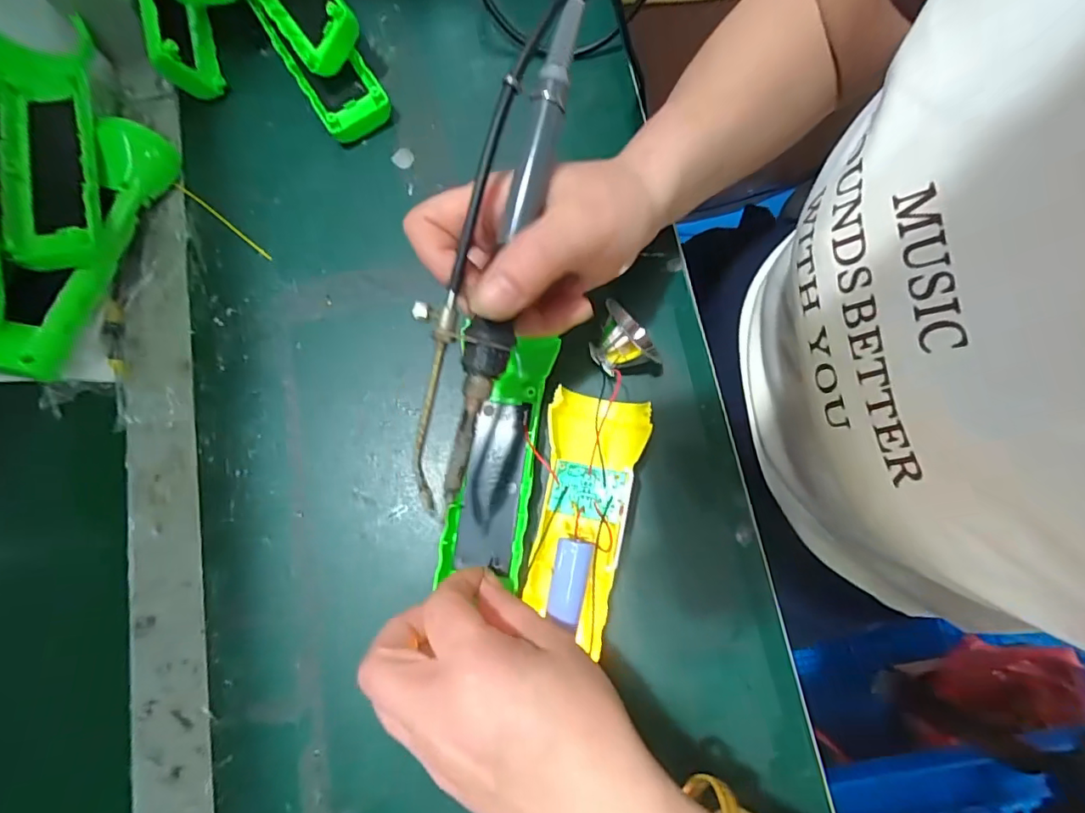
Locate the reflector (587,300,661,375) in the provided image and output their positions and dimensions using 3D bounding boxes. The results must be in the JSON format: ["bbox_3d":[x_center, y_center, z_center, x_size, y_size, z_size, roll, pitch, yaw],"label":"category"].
[{"bbox_3d":[0.043,-0.035,0.289,0.033,0.028,0.047,-31,79,-5],"label":"reflector"}]

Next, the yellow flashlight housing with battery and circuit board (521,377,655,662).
[{"bbox_3d":[0.020,0.050,0.271,0.050,0.029,0.121,13,78,4],"label":"yellow flashlight housing with battery and circuit board"}]

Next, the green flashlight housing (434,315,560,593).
[{"bbox_3d":[-0.020,0.027,0.281,0.043,0.026,0.129,14,86,4],"label":"green flashlight housing"}]

